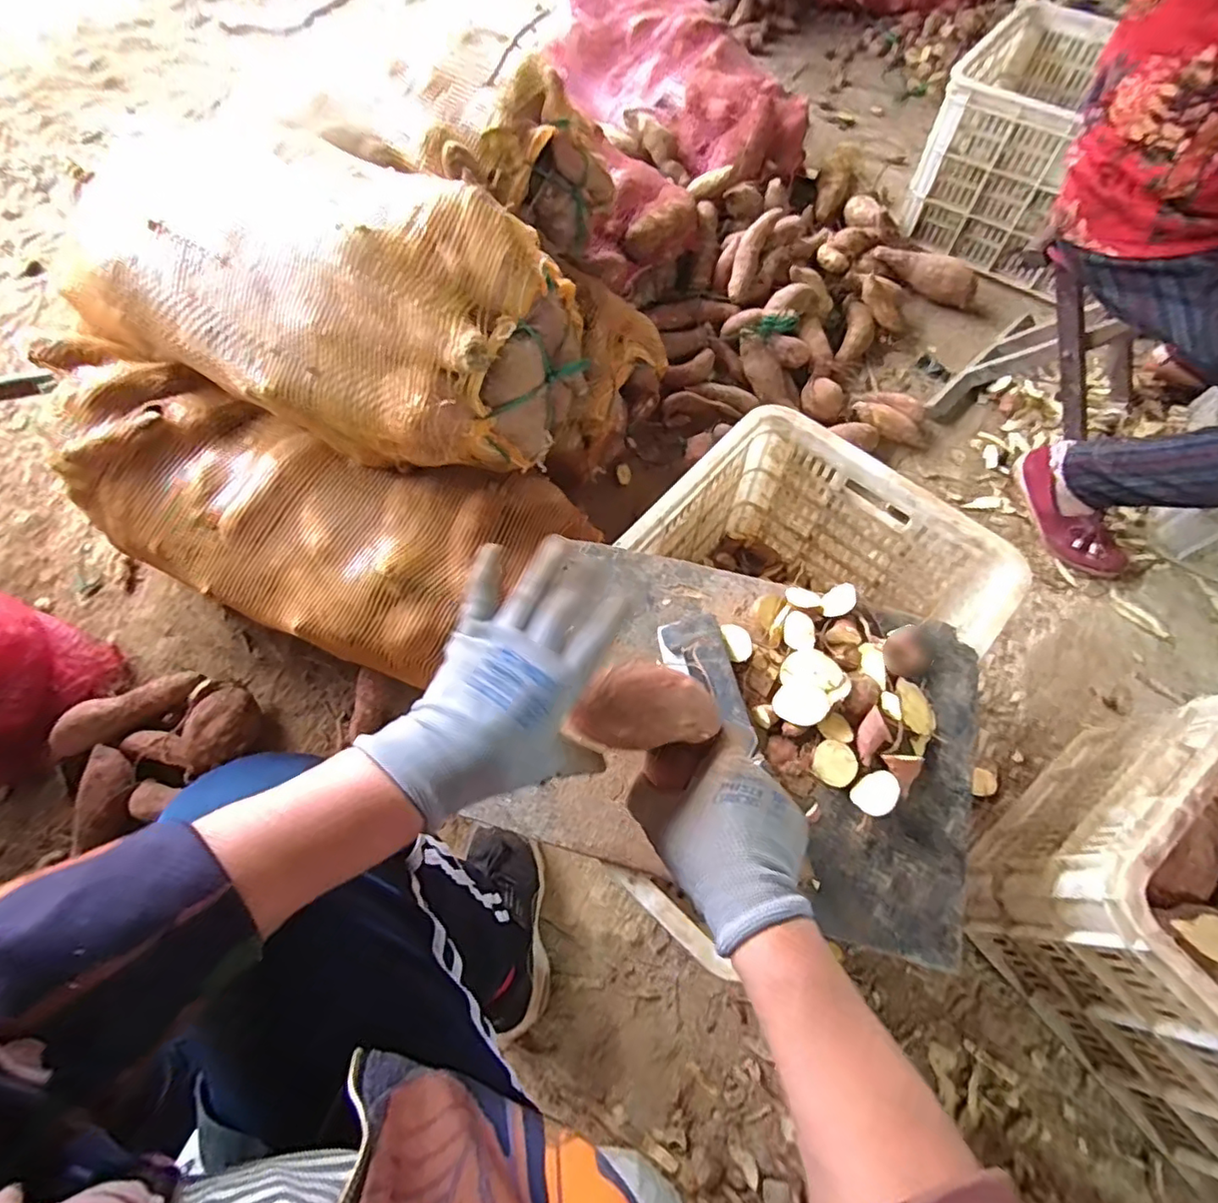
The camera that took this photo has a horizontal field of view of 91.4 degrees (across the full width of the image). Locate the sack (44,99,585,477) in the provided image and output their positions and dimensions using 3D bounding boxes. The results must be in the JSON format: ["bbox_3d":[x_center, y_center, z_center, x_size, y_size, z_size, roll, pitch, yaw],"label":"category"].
[{"bbox_3d":[-0.292,-0.322,0.669,0.472,0.208,0.265,16,68,6],"label":"sack"}]

